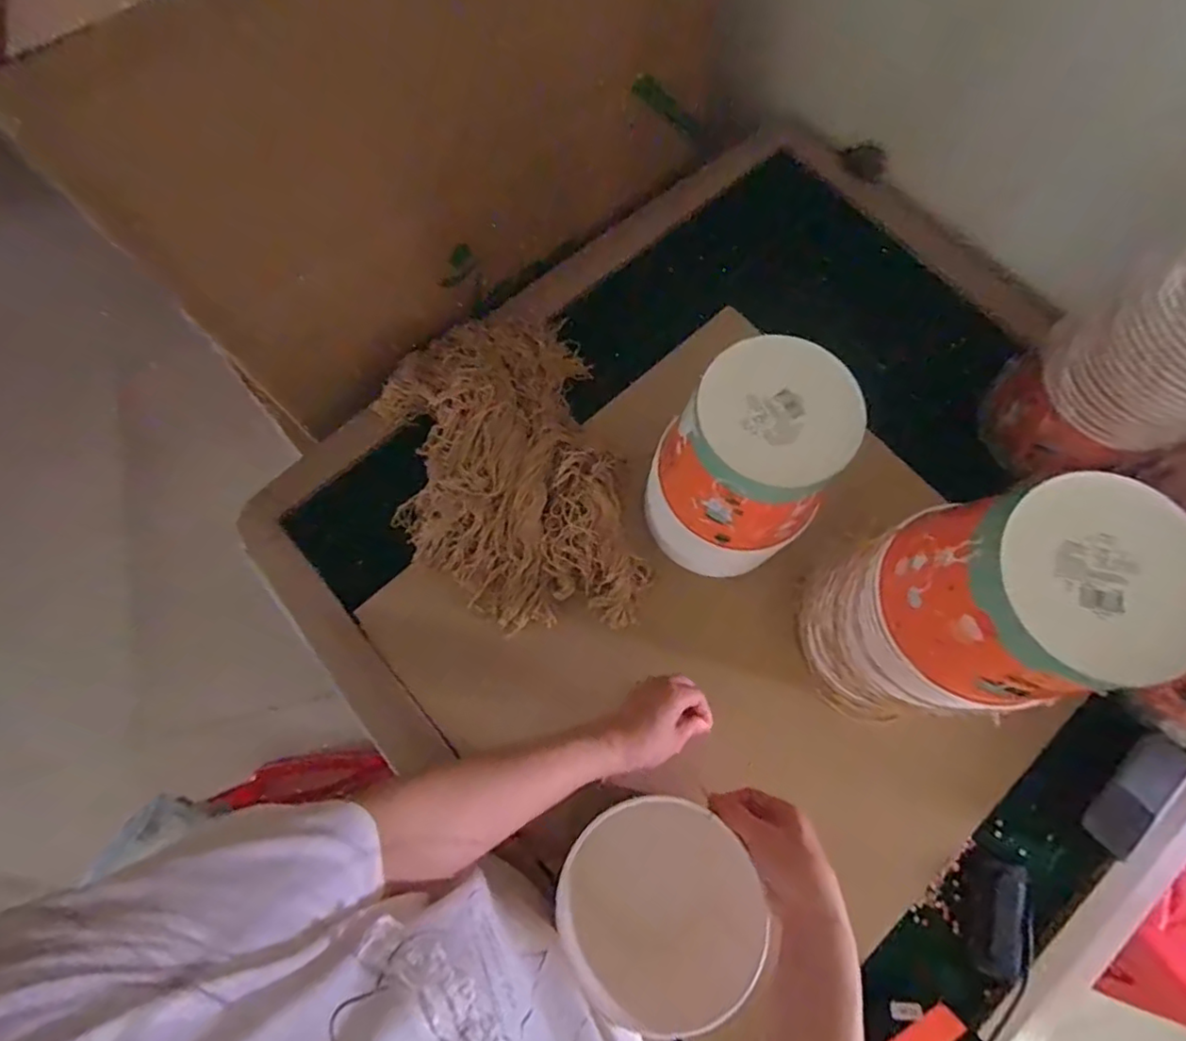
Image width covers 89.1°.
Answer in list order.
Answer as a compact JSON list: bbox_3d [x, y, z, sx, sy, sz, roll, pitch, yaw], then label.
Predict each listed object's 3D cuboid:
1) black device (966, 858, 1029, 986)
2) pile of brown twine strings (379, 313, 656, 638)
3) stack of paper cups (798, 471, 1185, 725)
[{"bbox_3d":[0.389,0.381,0.576,0.041,0.020,0.100,19,75,4],"label":"black device"},{"bbox_3d":[-0.101,-0.059,0.672,0.245,0.061,0.381,-14,75,-5],"label":"pile of brown twine strings"},{"bbox_3d":[0.294,0.084,0.498,0.138,0.305,0.140,-3,74,-2],"label":"stack of paper cups"}]

